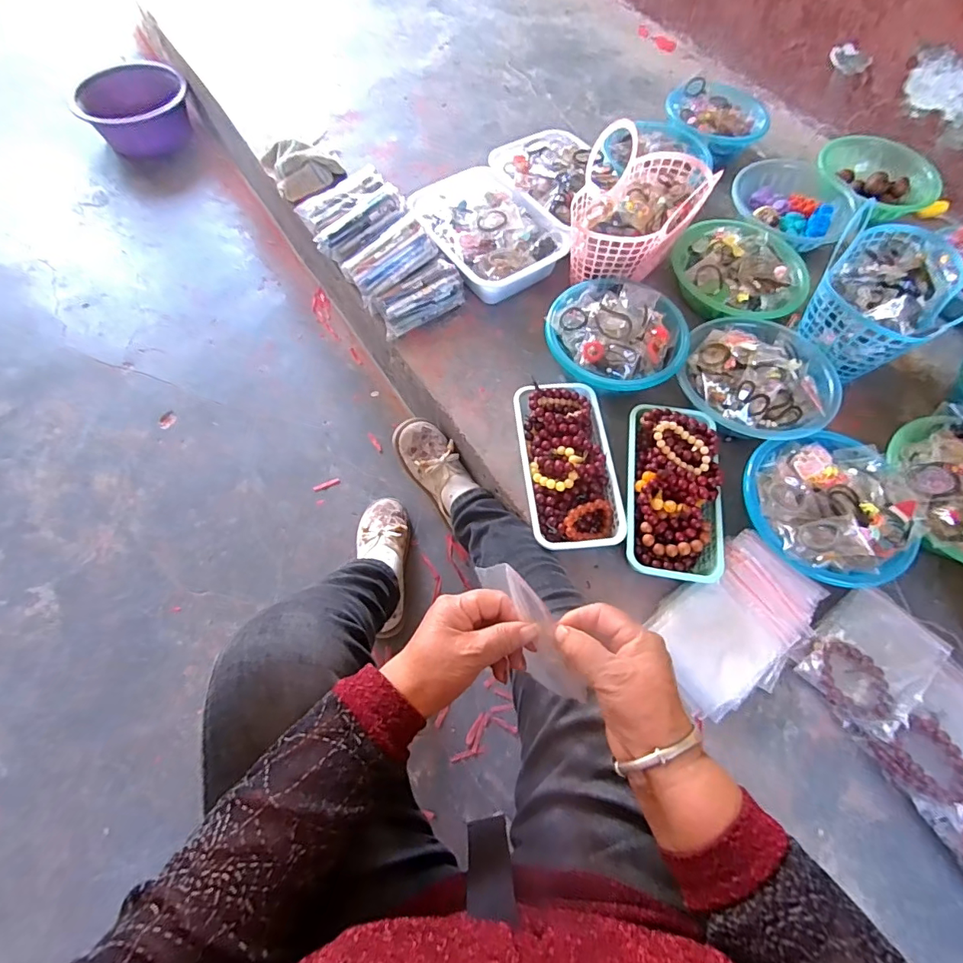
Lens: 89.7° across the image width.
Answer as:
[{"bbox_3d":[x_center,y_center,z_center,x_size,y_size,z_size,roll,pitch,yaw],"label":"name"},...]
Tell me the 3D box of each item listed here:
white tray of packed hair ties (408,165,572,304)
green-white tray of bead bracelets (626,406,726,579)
[{"bbox_3d":[0.005,-0.469,0.923,0.208,0.083,0.278,-32,70,-16],"label":"white tray of packed hair ties"},{"bbox_3d":[0.276,0.009,0.692,0.130,0.079,0.257,9,65,2],"label":"green-white tray of bead bracelets"}]

